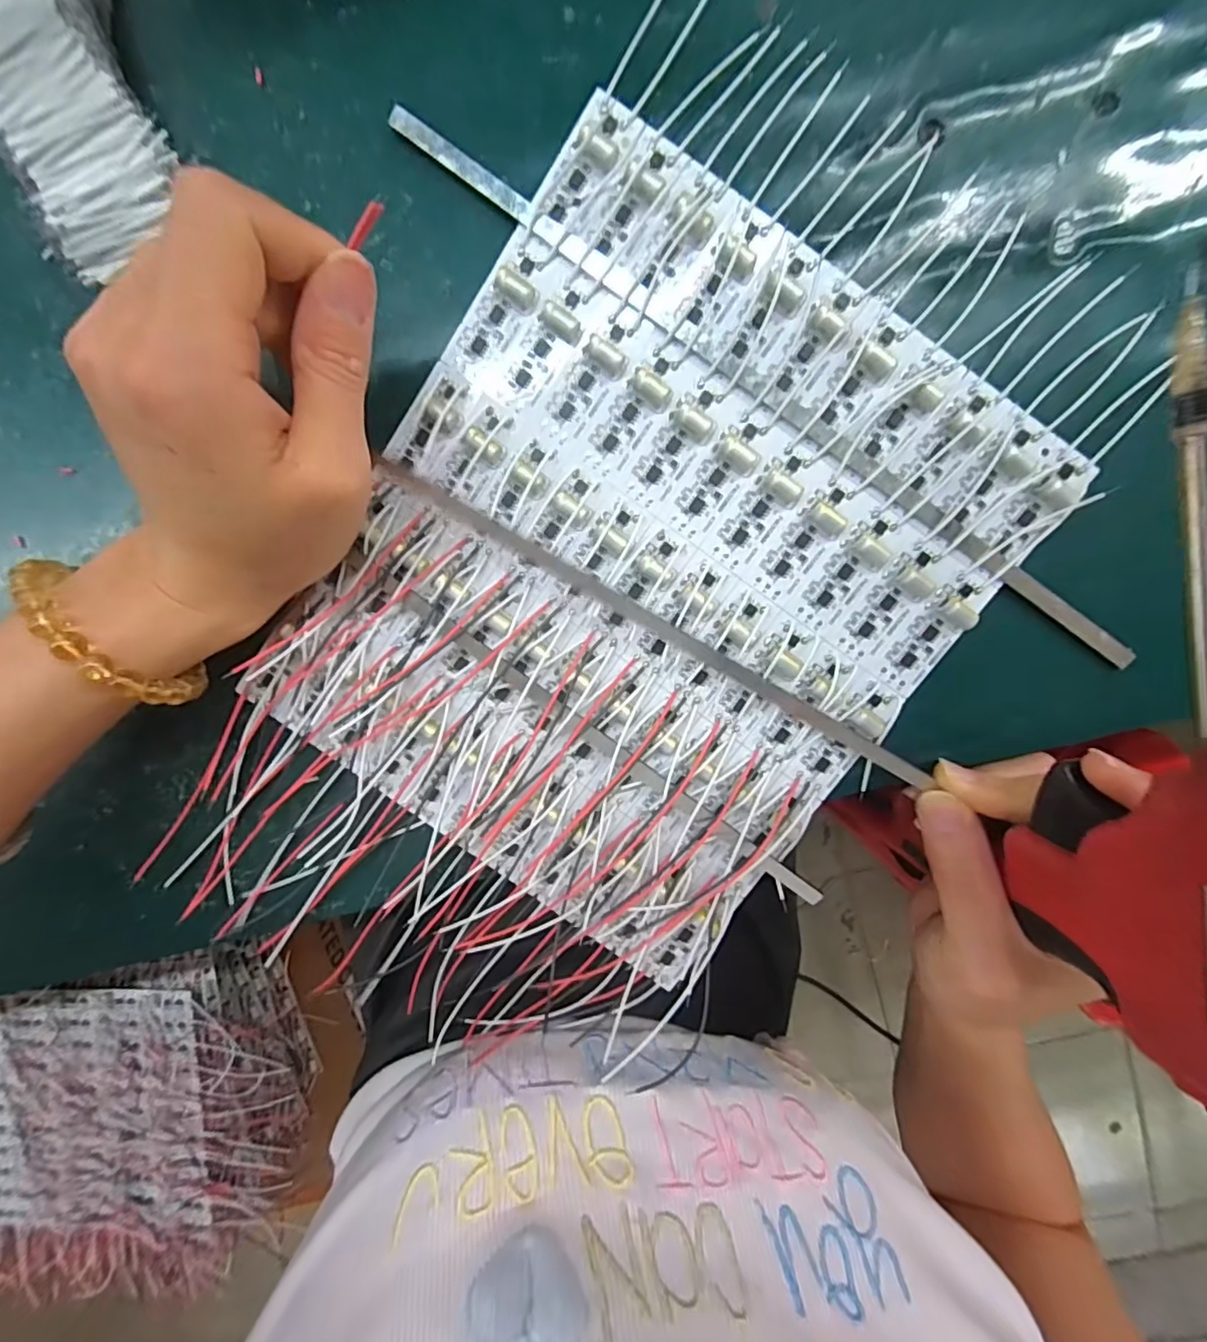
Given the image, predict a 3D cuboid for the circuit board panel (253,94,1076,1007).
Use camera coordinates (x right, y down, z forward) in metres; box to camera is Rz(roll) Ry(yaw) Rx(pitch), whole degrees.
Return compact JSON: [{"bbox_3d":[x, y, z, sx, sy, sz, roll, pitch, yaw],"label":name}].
[{"bbox_3d":[0.014,-0.029,0.195,0.194,0.010,0.227,36,97,-3],"label":"circuit board panel"}]

